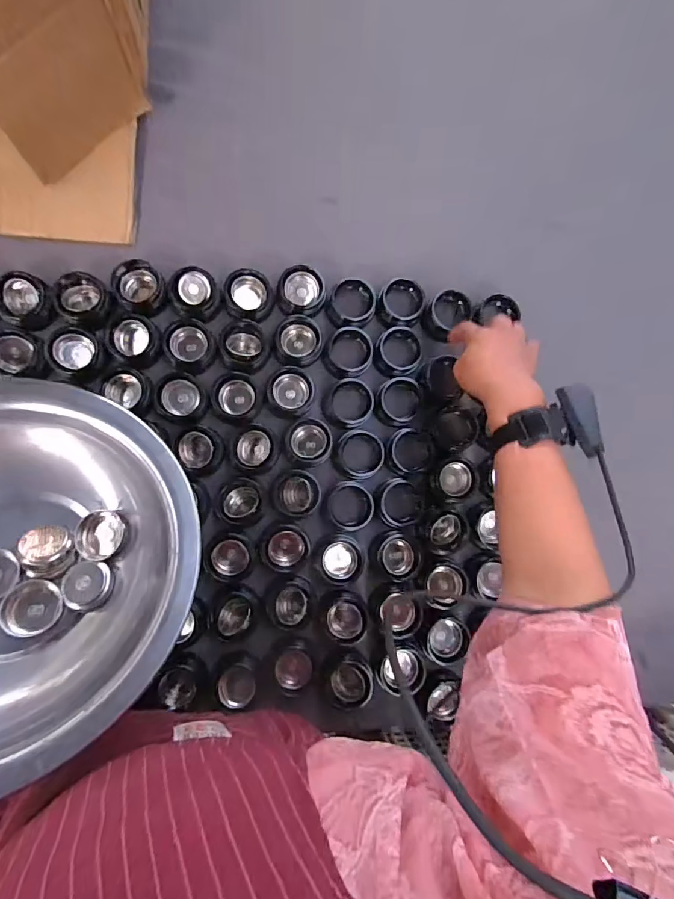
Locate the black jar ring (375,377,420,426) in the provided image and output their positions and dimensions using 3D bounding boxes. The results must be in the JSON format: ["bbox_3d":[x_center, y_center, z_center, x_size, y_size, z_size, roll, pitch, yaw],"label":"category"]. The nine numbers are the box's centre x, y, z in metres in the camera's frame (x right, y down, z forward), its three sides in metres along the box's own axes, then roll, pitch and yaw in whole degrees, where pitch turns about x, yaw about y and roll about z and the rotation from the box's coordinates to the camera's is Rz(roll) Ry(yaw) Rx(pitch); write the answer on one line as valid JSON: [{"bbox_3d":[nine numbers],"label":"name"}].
[{"bbox_3d":[0.082,-0.064,0.579,0.063,0.023,0.064,1,85,-7],"label":"black jar ring"}]

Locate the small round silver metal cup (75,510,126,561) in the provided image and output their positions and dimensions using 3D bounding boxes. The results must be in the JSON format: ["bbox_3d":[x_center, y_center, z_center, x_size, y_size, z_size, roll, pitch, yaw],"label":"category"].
[{"bbox_3d":[-0.215,0.078,0.390,0.043,0.015,0.043,0,85,-7],"label":"small round silver metal cup"}]

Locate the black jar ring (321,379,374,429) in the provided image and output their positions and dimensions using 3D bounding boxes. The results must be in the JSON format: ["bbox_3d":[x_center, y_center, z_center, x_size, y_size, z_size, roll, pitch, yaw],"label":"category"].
[{"bbox_3d":[0.016,-0.061,0.569,0.063,0.025,0.065,1,85,-7],"label":"black jar ring"}]

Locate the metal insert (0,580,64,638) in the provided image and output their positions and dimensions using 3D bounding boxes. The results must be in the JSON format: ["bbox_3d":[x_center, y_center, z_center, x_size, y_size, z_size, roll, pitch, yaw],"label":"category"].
[{"bbox_3d":[-0.260,0.135,0.365,0.044,0.016,0.044,1,85,-7],"label":"metal insert"}]

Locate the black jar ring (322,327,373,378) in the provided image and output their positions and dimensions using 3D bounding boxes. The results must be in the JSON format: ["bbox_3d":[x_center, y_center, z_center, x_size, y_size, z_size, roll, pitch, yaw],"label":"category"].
[{"bbox_3d":[0.015,-0.130,0.574,0.067,0.028,0.061,1,85,-7],"label":"black jar ring"}]

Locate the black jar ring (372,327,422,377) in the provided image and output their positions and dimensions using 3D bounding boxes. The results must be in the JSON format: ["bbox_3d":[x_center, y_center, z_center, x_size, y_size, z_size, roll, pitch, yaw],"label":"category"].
[{"bbox_3d":[0.085,-0.136,0.587,0.068,0.025,0.059,1,85,-7],"label":"black jar ring"}]

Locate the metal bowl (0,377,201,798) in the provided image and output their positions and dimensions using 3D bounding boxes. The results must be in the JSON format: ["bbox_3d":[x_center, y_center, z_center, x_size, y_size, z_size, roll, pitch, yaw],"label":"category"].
[{"bbox_3d":[-0.281,0.096,0.352,0.316,0.095,0.298,-1,71,-13],"label":"metal bowl"}]

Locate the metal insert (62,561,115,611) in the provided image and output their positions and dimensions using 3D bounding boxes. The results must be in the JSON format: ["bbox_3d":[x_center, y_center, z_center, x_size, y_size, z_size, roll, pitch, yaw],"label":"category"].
[{"bbox_3d":[-0.218,0.120,0.375,0.043,0.009,0.039,-2,85,-7],"label":"metal insert"}]

